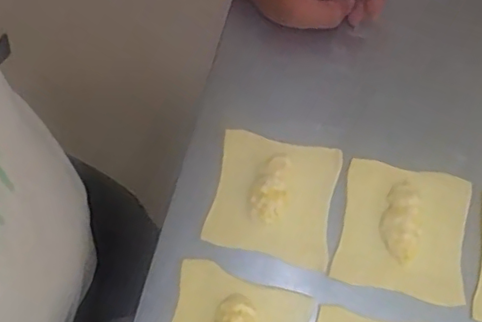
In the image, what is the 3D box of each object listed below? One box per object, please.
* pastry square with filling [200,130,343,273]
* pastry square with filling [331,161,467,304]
[{"bbox_3d":[0.027,0.028,0.470,0.094,0.019,0.094,13,69,5],"label":"pastry square with filling"},{"bbox_3d":[0.127,0.053,0.464,0.097,0.014,0.098,12,69,4],"label":"pastry square with filling"}]

